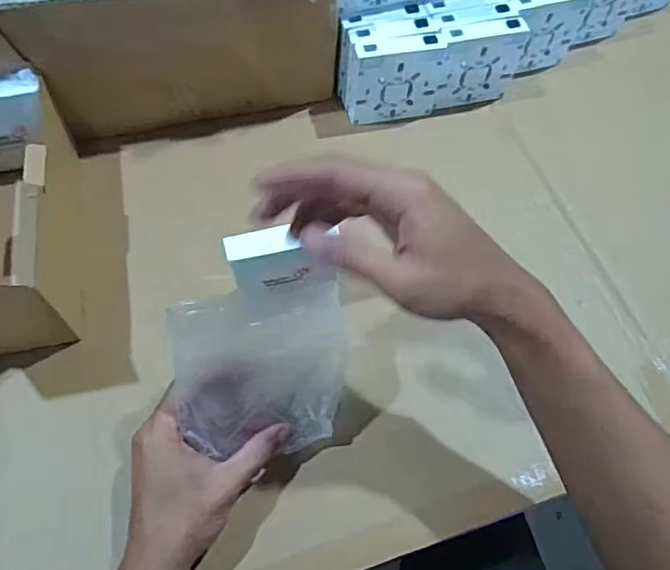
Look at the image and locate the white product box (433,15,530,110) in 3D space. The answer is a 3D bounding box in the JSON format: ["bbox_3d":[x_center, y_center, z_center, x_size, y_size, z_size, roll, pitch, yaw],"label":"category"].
[{"bbox_3d":[0.145,-0.224,0.582,0.089,0.076,0.024,-14,65,-10],"label":"white product box"}]

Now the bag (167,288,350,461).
[{"bbox_3d":[-0.047,0.066,0.394,0.114,0.113,0.010,-9,23,-15],"label":"bag"}]

